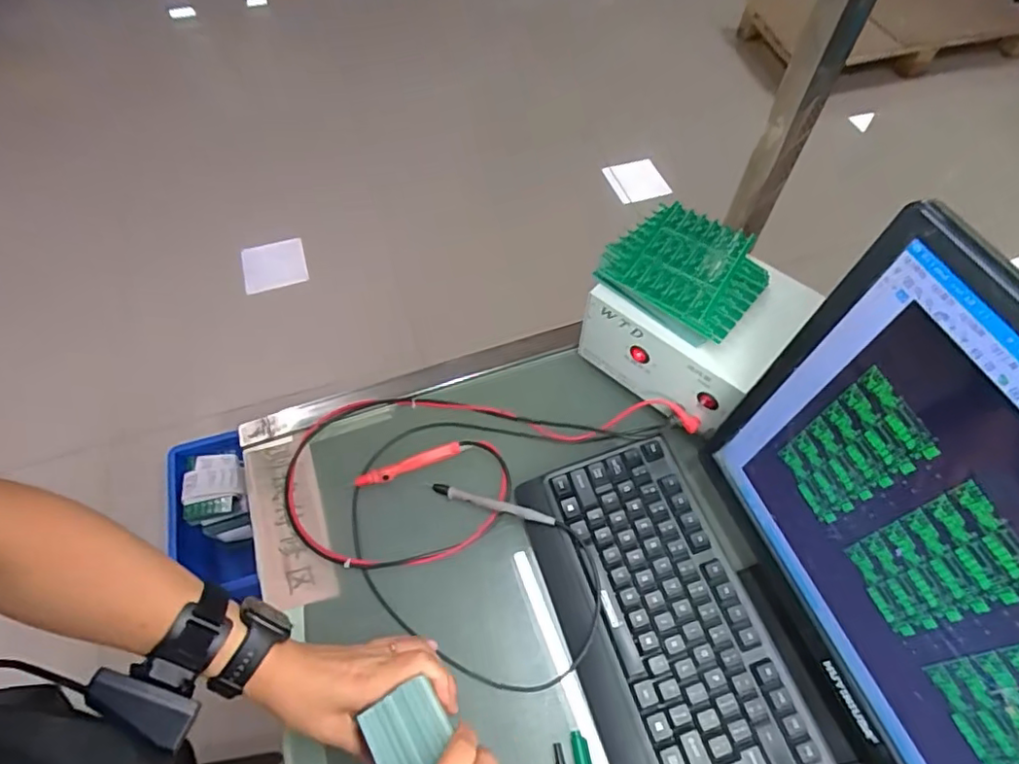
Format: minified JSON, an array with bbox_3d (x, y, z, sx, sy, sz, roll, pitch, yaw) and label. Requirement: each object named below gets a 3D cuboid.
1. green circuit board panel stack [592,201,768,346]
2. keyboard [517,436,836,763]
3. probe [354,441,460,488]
[{"bbox_3d":[0.173,-0.110,0.568,0.140,0.027,0.127,38,66,21],"label":"green circuit board panel stack"},{"bbox_3d":[0.150,0.259,0.482,0.160,0.035,0.430,-16,60,-9],"label":"keyboard"},{"bbox_3d":[-0.105,0.087,0.606,0.110,0.016,0.016,-22,61,-13],"label":"probe"}]

